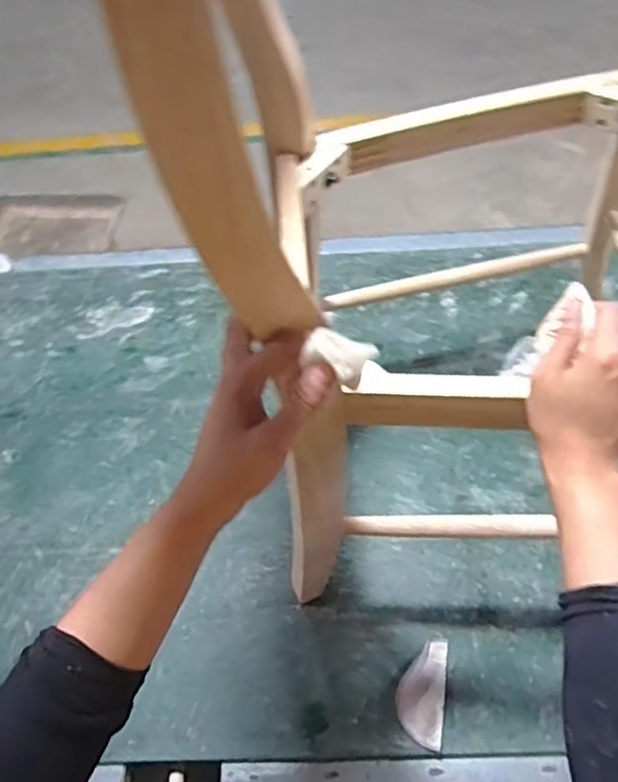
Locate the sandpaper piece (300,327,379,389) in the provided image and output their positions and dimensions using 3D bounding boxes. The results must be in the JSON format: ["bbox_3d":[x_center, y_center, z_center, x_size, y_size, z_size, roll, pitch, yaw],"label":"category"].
[{"bbox_3d":[0.019,-0.021,0.389,0.040,0.022,0.024,11,53,12],"label":"sandpaper piece"}]

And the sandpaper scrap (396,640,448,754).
[{"bbox_3d":[0.129,0.341,0.736,0.052,0.004,0.114,7,51,10],"label":"sandpaper scrap"}]

